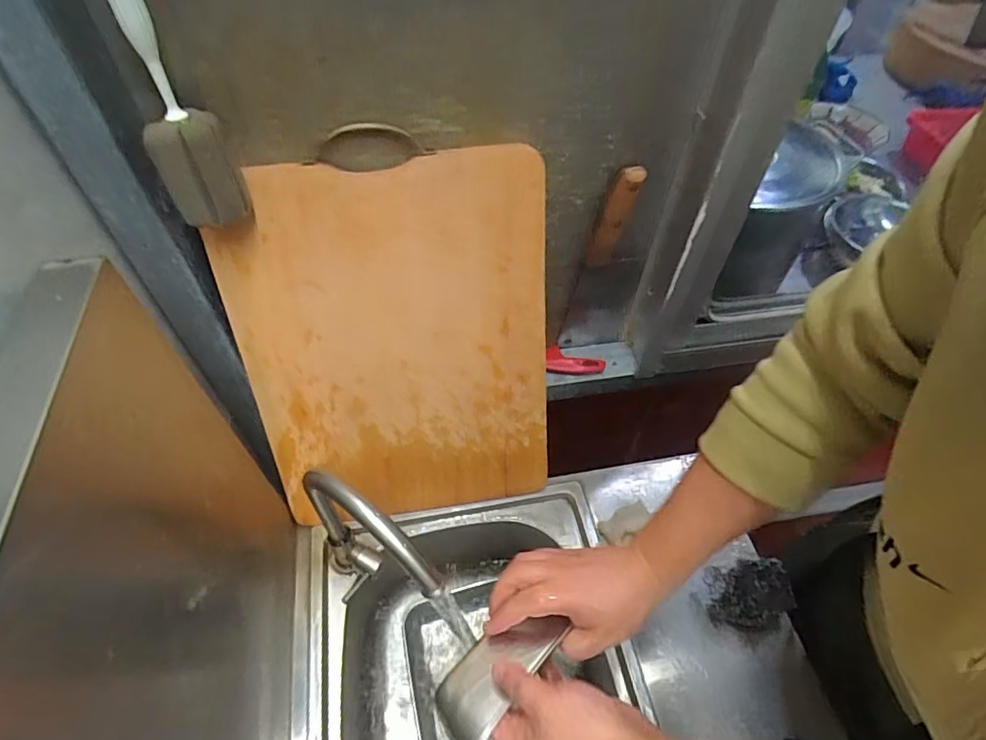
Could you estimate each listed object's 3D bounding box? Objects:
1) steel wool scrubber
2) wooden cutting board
[{"bbox_3d":[0.289,0.254,0.606,0.091,0.055,0.070,-8,52,-8],"label":"steel wool scrubber"},{"bbox_3d":[-0.094,-0.007,0.569,0.305,0.407,0.020,-7,33,-7],"label":"wooden cutting board"}]

